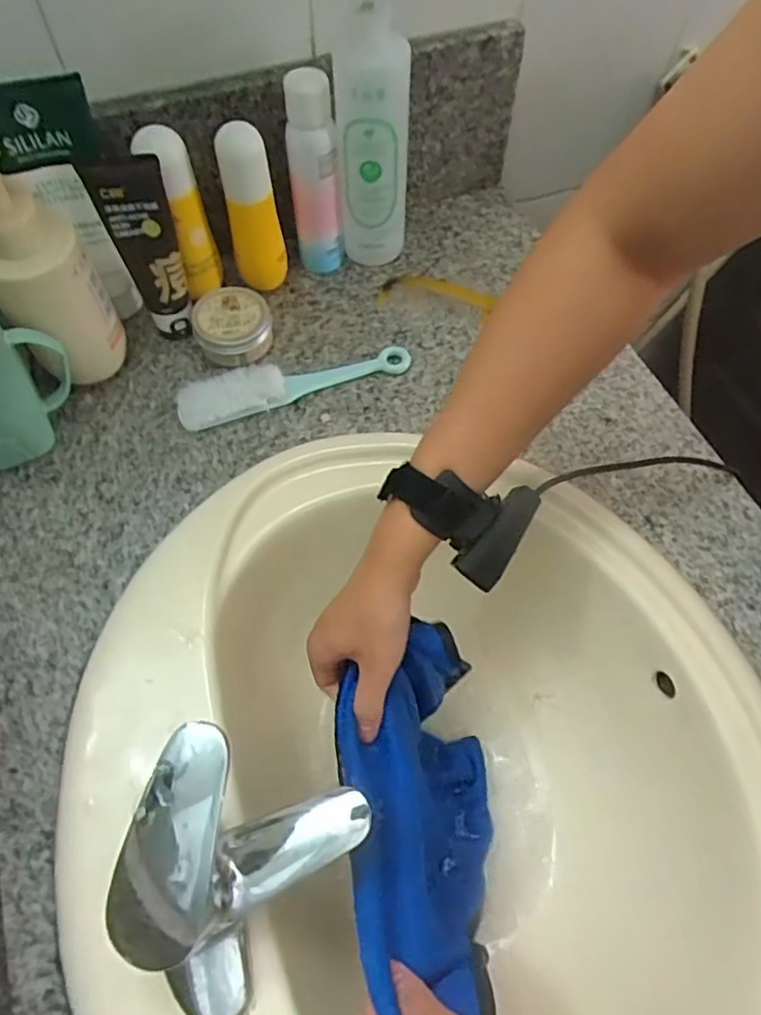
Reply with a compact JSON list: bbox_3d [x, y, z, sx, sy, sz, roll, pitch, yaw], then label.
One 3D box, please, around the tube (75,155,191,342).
[{"bbox_3d":[-0.193,-0.216,0.516,0.054,0.161,0.030,-7,58,-5],"label":"tube"}]

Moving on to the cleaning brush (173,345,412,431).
[{"bbox_3d":[-0.074,-0.115,0.543,0.207,0.025,0.042,-17,63,-10],"label":"cleaning brush"}]

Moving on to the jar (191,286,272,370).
[{"bbox_3d":[-0.132,-0.162,0.558,0.067,0.041,0.062,0,61,-1],"label":"jar"}]

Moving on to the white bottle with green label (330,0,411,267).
[{"bbox_3d":[-0.007,-0.309,0.548,0.063,0.209,0.046,-2,61,-2],"label":"white bottle with green label"}]

